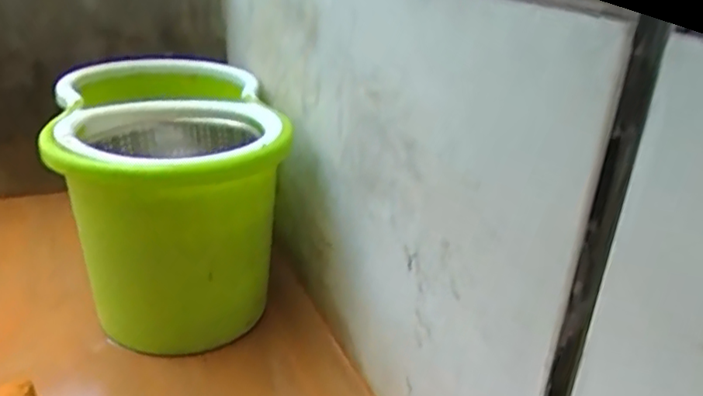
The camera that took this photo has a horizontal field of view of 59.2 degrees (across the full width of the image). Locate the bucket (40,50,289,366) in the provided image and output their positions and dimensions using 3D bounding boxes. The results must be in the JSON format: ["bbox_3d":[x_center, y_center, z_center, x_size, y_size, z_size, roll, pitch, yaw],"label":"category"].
[{"bbox_3d":[-0.217,0.003,0.753,0.237,0.240,0.338,-5,25,-18],"label":"bucket"}]

